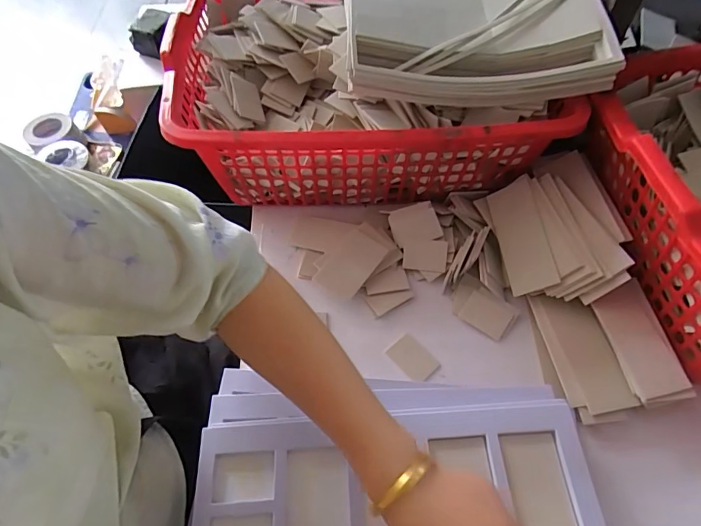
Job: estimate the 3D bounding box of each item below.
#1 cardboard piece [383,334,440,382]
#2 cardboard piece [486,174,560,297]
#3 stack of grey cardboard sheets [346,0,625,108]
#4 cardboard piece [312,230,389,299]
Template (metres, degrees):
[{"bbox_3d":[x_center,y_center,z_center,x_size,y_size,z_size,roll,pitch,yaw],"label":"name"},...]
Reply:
[{"bbox_3d":[0.072,0.109,0.506,0.053,0.004,0.034,38,68,25],"label":"cardboard piece"},{"bbox_3d":[0.205,-0.038,0.539,0.055,0.006,0.126,-18,74,26],"label":"cardboard piece"},{"bbox_3d":[0.132,-0.311,0.534,0.282,0.067,0.281,-2,58,1],"label":"stack of grey cardboard sheets"},{"bbox_3d":[0.000,0.001,0.557,0.059,0.007,0.083,33,76,19],"label":"cardboard piece"}]

